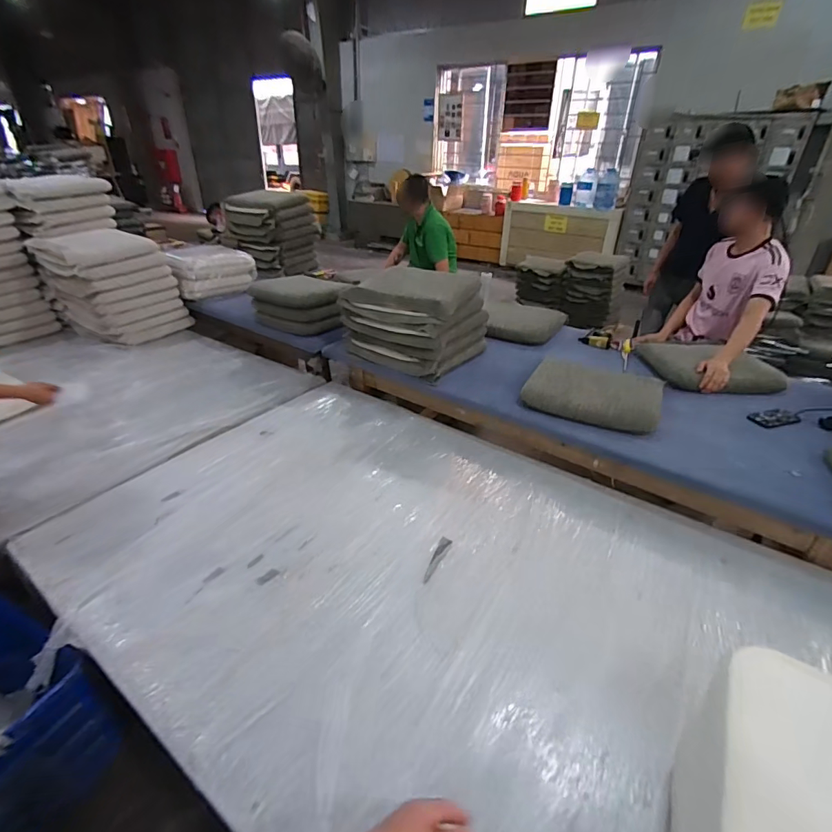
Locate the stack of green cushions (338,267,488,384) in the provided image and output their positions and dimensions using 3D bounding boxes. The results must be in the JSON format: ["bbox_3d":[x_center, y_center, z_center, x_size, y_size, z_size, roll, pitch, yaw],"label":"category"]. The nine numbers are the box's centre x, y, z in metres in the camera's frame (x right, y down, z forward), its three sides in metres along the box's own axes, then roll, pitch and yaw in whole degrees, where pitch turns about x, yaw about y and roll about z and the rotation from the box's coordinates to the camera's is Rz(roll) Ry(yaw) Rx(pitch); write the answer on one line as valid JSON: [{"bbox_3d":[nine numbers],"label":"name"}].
[{"bbox_3d":[-0.012,-0.392,1.854,0.479,0.310,0.373,14,33,24],"label":"stack of green cushions"}]

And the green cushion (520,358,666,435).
[{"bbox_3d":[0.622,-0.090,1.606,0.467,0.098,0.341,11,31,19],"label":"green cushion"}]

